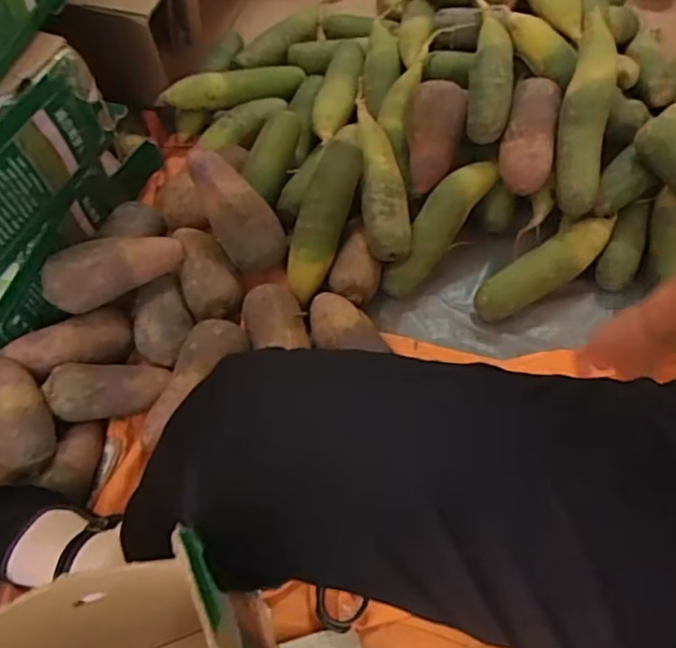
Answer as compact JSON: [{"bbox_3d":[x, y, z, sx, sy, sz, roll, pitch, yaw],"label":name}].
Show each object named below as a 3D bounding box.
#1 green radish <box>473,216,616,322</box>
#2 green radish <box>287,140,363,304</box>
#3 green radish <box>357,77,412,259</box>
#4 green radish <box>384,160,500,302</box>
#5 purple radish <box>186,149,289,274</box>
[{"bbox_3d":[0.261,-0.069,0.751,0.198,0.047,0.049,-29,62,-14],"label":"green radish"},{"bbox_3d":[-0.024,-0.125,0.723,0.057,0.048,0.197,20,96,14],"label":"green radish"},{"bbox_3d":[0.052,-0.195,0.757,0.058,0.043,0.231,-7,76,-2],"label":"green radish"},{"bbox_3d":[0.122,-0.126,0.757,0.050,0.061,0.205,38,95,22],"label":"green radish"},{"bbox_3d":[-0.127,-0.141,0.742,0.068,0.059,0.166,-39,107,-19],"label":"purple radish"}]

